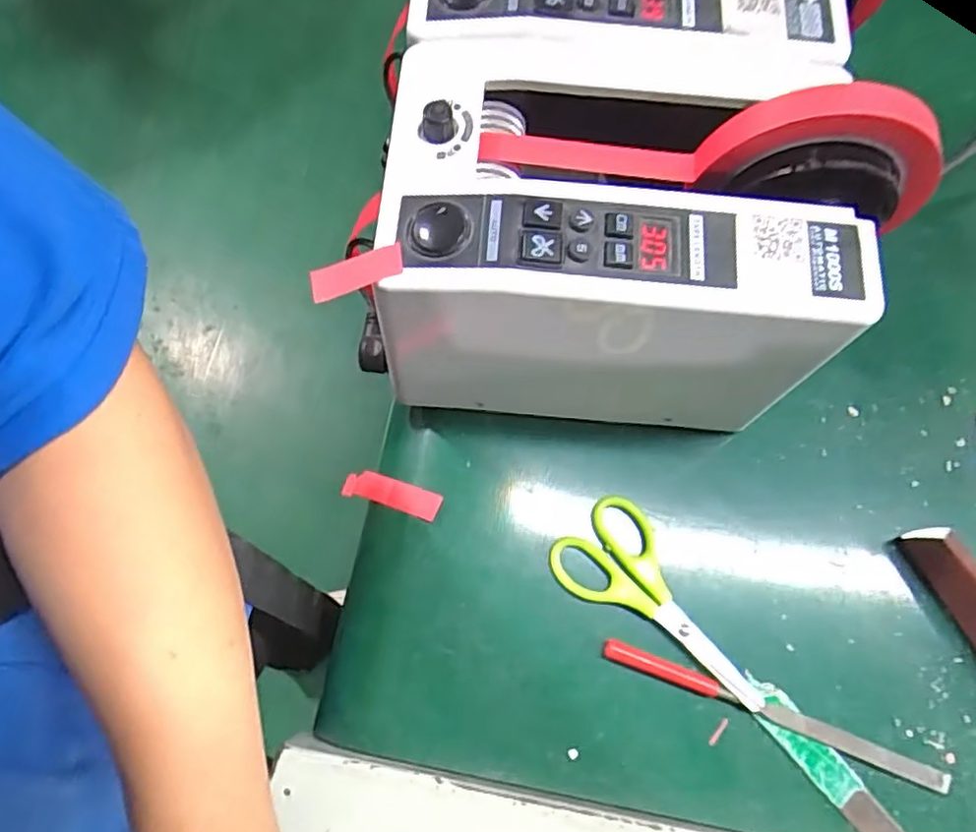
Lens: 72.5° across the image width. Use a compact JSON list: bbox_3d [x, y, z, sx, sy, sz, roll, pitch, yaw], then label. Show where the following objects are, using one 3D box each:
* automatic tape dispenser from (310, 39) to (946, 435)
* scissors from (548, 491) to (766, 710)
[{"bbox_3d":[0.064,-0.085,0.348,0.253,0.161,0.143,4,71,0],"label":"automatic tape dispenser"},{"bbox_3d":[0.099,0.102,0.363,0.128,0.011,0.057,39,74,11],"label":"scissors"}]

